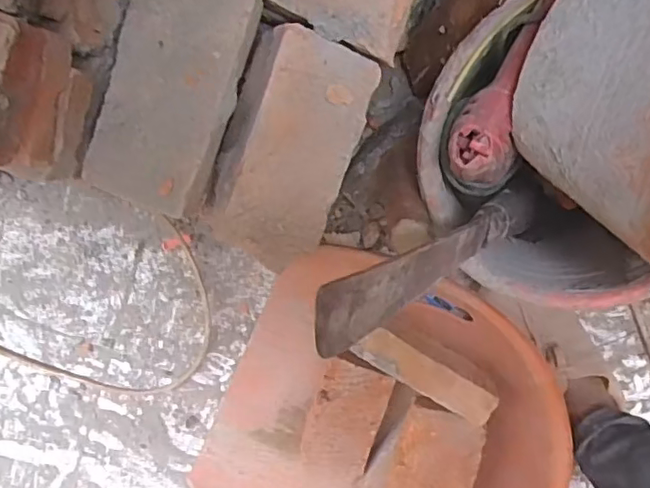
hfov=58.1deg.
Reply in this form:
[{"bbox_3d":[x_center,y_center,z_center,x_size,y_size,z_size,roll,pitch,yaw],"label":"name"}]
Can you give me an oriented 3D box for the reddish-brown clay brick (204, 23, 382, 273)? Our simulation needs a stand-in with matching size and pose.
[{"bbox_3d":[-0.033,-0.082,0.509,0.097,0.062,0.185,17,98,-20],"label":"reddish-brown clay brick"}]

